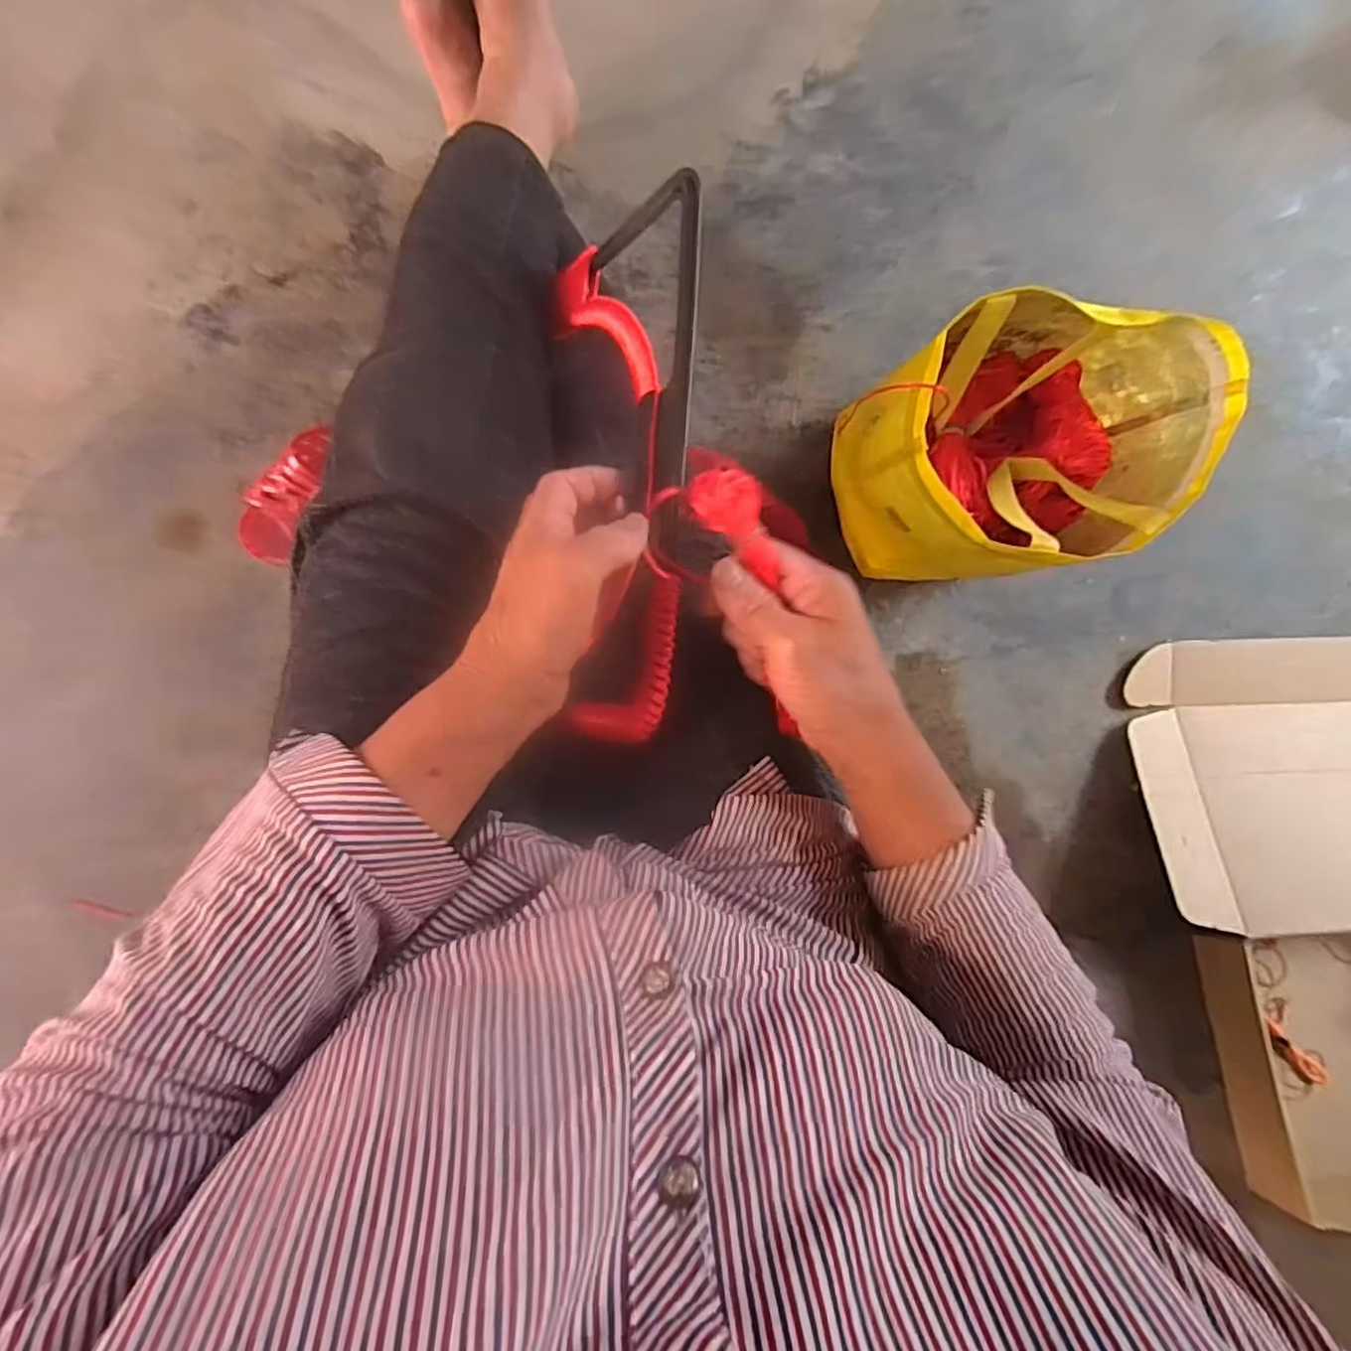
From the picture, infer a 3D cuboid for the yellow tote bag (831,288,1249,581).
[{"bbox_3d":[0.307,-0.212,0.665,0.265,0.250,0.218,-10,96,-5],"label":"yellow tote bag"}]

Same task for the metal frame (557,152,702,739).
[{"bbox_3d":[-0.030,-0.134,0.410,0.080,0.120,0.342,-2,77,-6],"label":"metal frame"}]

